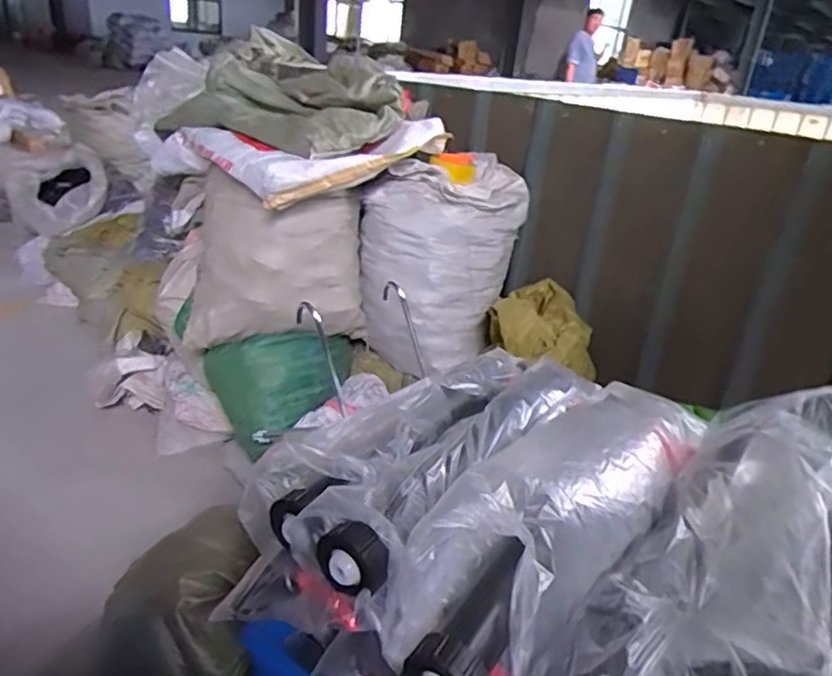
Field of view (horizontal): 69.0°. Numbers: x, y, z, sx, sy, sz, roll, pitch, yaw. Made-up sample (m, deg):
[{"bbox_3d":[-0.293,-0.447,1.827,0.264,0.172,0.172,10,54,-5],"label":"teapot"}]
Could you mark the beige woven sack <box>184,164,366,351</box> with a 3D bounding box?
[{"bbox_3d":[-0.353,-0.193,1.553,0.428,0.360,0.240,3,26,-6],"label":"beige woven sack"}]

